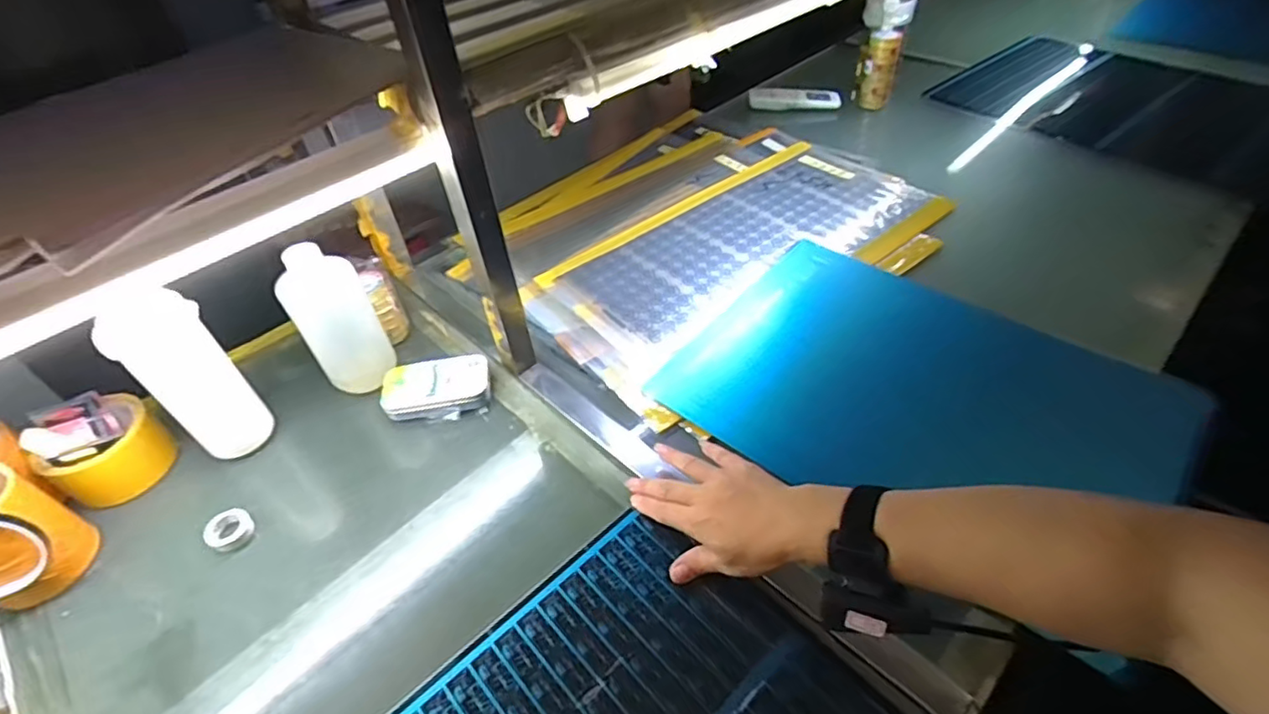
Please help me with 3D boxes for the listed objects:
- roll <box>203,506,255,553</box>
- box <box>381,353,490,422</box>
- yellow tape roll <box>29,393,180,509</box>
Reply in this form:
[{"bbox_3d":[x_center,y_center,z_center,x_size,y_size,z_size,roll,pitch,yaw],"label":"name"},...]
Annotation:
[{"bbox_3d":[-0.376,0.160,0.563,0.035,0.016,0.039,31,56,29],"label":"roll"},{"bbox_3d":[-0.215,0.033,0.670,0.112,0.030,0.071,-6,47,-1],"label":"box"},{"bbox_3d":[-0.516,0.096,0.602,0.097,0.050,0.097,-2,47,2],"label":"yellow tape roll"}]

